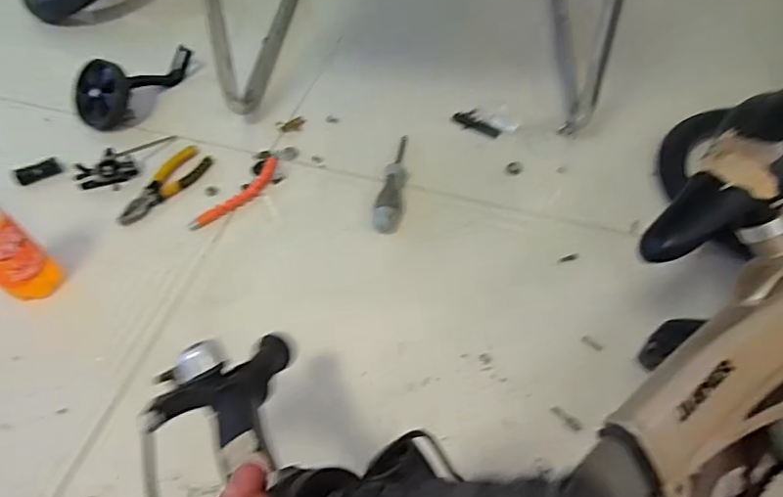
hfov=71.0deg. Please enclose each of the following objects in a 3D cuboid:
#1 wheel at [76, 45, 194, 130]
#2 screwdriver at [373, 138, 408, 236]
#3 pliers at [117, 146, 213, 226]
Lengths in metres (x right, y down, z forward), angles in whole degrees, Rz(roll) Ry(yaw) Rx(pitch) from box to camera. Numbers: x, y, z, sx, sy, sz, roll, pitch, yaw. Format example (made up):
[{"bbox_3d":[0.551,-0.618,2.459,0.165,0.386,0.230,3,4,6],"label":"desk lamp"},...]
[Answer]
[{"bbox_3d":[-0.412,-0.270,0.892,0.196,0.082,0.089,-30,59,-18],"label":"wheel"},{"bbox_3d":[0.005,-0.097,0.785,0.038,0.027,0.179,6,55,7],"label":"screwdriver"},{"bbox_3d":[-0.327,-0.091,0.797,0.055,0.013,0.157,24,59,18],"label":"pliers"}]

